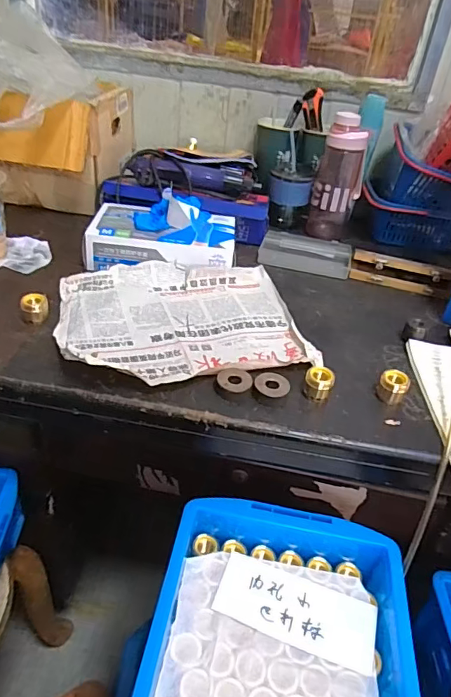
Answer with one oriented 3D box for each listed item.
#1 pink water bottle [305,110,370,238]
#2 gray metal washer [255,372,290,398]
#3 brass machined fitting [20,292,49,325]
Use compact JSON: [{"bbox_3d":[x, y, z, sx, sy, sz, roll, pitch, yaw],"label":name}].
[{"bbox_3d":[0.209,-0.313,0.886,0.084,0.203,0.077,13,37,9],"label":"pink water bottle"},{"bbox_3d":[0.053,0.045,0.552,0.039,0.017,0.037,10,37,5],"label":"gray metal washer"},{"bbox_3d":[-0.242,-0.051,0.614,0.032,0.029,0.032,-8,39,-19],"label":"brass machined fitting"}]

